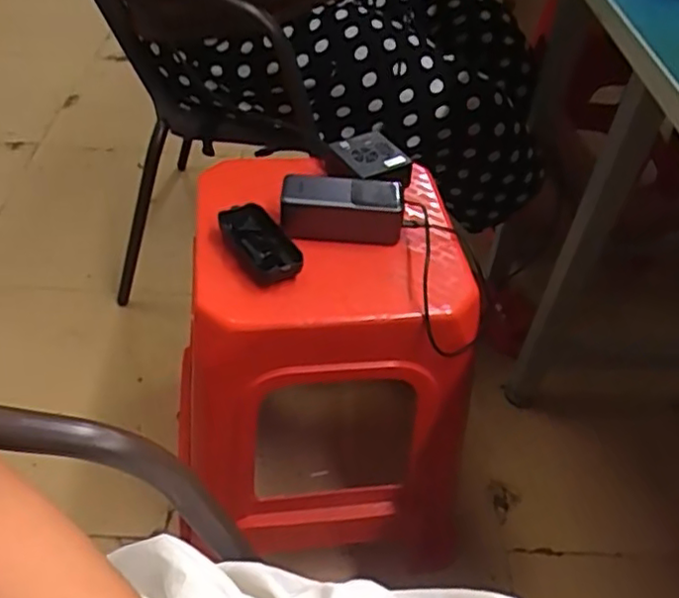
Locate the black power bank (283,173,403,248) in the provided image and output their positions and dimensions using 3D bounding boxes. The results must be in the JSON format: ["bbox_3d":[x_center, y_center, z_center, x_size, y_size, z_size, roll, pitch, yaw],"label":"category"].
[{"bbox_3d":[0.003,-0.104,0.746,0.135,0.050,0.060,3,45,-2],"label":"black power bank"}]

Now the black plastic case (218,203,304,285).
[{"bbox_3d":[-0.083,-0.060,0.710,0.055,0.025,0.118,-20,50,-23],"label":"black plastic case"}]

